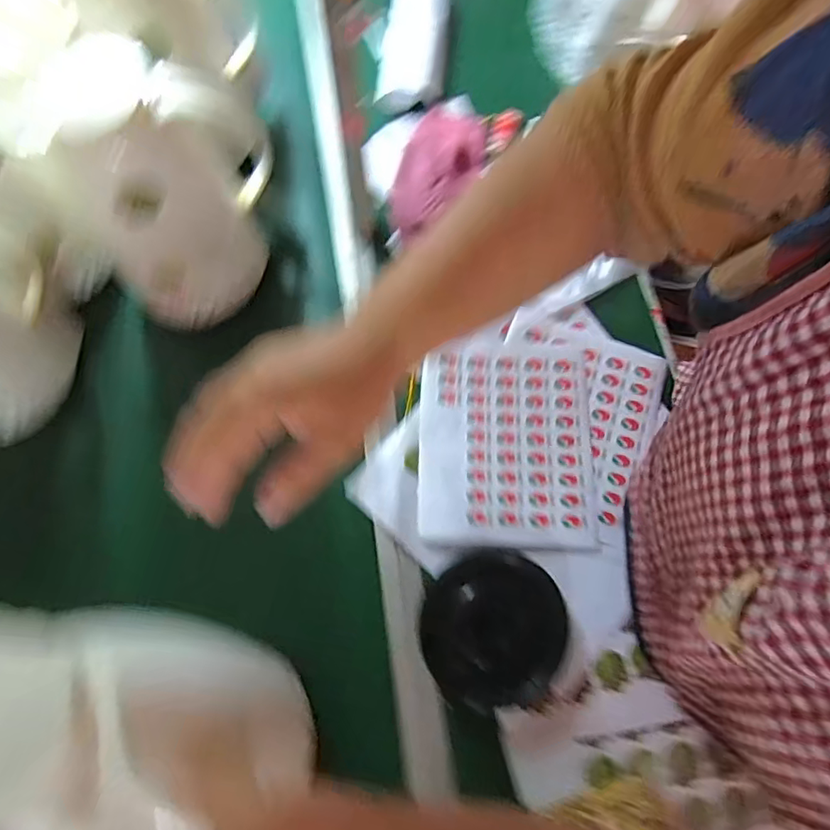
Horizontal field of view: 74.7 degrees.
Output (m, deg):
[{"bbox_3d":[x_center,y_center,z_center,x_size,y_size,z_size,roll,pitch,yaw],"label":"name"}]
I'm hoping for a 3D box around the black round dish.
[{"bbox_3d":[0.075,0.207,0.528,0.130,0.012,0.140,0,71,-1],"label":"black round dish"}]

